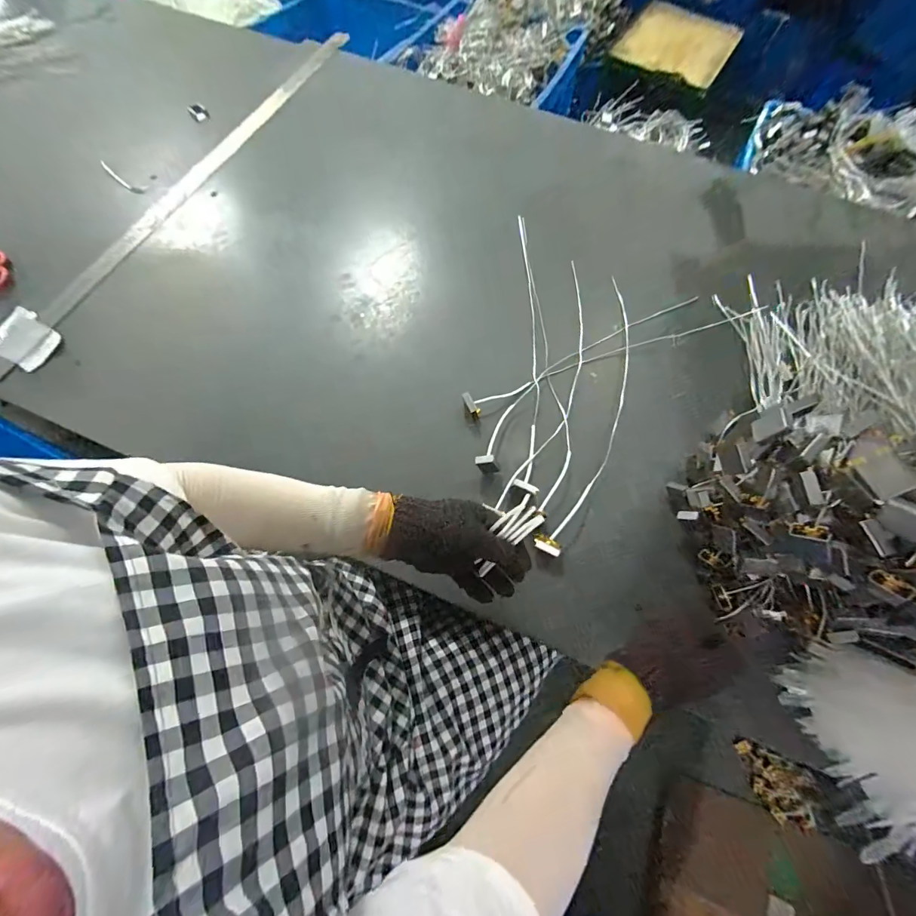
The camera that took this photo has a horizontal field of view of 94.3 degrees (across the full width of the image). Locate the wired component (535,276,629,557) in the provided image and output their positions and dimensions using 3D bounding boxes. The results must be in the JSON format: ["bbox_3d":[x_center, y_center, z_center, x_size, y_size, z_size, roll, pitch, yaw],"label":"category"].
[{"bbox_3d":[0.212,-0.077,0.635,0.069,0.027,0.477,20,69,7],"label":"wired component"}]

